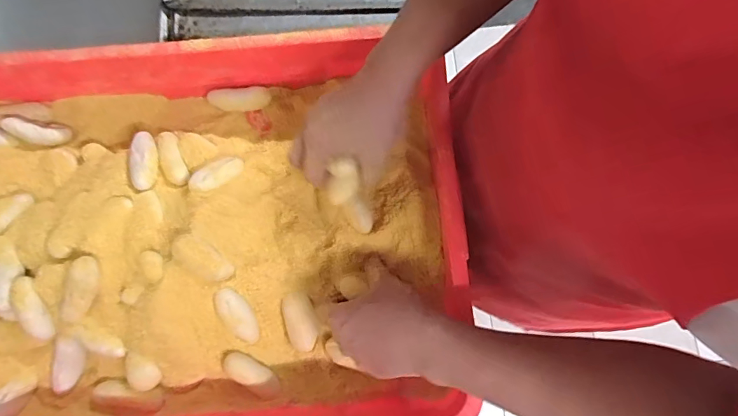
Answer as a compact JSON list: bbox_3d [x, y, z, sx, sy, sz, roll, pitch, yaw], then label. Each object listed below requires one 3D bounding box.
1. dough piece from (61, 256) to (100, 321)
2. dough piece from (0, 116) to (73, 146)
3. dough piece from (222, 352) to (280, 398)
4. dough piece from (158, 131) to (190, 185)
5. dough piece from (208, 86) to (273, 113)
[{"bbox_3d":[-0.293,0.082,0.433,0.030,0.021,0.072,29,105,7],"label":"dough piece"},{"bbox_3d":[-0.404,-0.094,0.529,0.071,0.021,0.029,10,78,-22],"label":"dough piece"},{"bbox_3d":[-0.127,0.180,0.468,0.068,0.014,0.025,38,81,-14],"label":"dough piece"},{"bbox_3d":[-0.230,-0.061,0.507,0.023,0.015,0.076,-27,62,-4],"label":"dough piece"},{"bbox_3d":[-0.165,-0.137,0.551,0.078,0.017,0.025,-5,78,1],"label":"dough piece"}]

